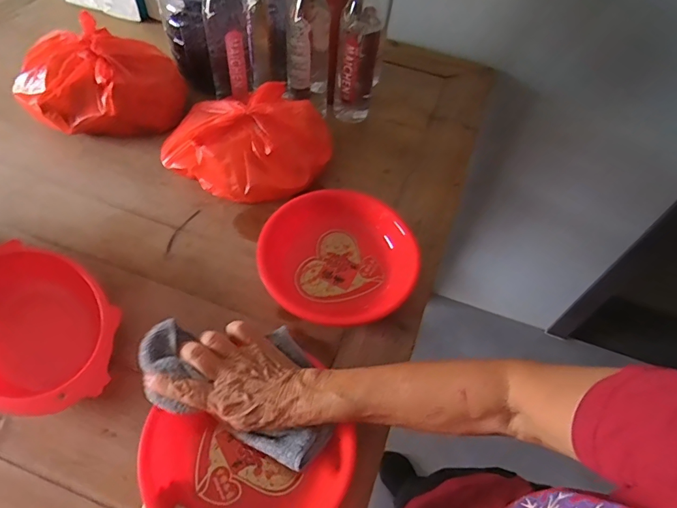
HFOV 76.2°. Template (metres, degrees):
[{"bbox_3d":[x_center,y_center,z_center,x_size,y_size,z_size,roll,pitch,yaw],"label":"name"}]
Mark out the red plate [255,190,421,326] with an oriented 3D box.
[{"bbox_3d":[0.000,0.002,0.528,0.185,0.046,0.177,2,55,-3],"label":"red plate"}]

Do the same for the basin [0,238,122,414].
[{"bbox_3d":[-0.316,0.078,0.444,0.208,0.056,0.143,38,61,21],"label":"basin"}]

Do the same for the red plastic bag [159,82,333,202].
[{"bbox_3d":[-0.124,-0.158,0.607,0.200,0.095,0.184,29,58,16],"label":"red plastic bag"}]

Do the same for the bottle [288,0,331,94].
[{"bbox_3d":[-0.045,-0.319,0.632,0.055,0.197,0.058,-7,55,-9],"label":"bottle"}]

